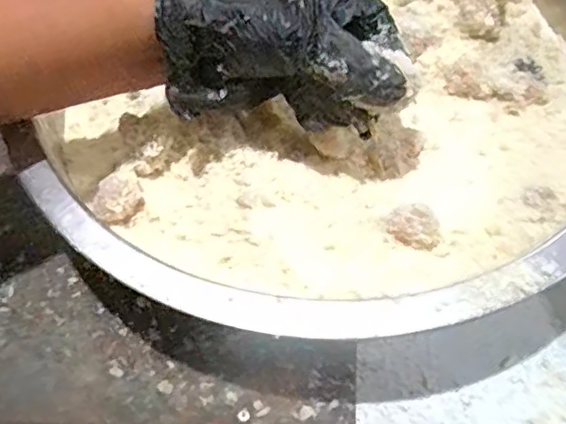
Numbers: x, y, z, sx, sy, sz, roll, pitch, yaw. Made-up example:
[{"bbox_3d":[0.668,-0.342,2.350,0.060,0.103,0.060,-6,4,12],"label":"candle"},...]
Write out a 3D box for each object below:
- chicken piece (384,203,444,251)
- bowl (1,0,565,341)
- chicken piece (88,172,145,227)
[{"bbox_3d":[0.069,0.007,0.312,0.029,0.015,0.017,22,61,18],"label":"chicken piece"},{"bbox_3d":[0.036,-0.096,0.376,0.344,0.077,0.364,-1,64,2],"label":"bowl"},{"bbox_3d":[-0.094,-0.007,0.336,0.028,0.020,0.020,-28,59,-13],"label":"chicken piece"}]

